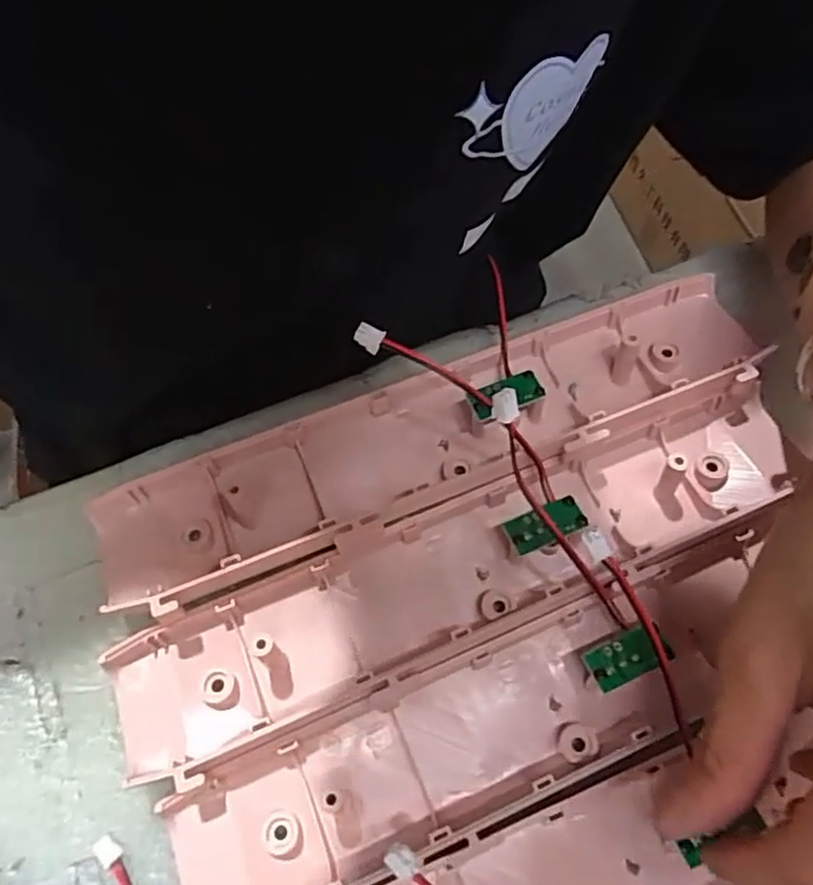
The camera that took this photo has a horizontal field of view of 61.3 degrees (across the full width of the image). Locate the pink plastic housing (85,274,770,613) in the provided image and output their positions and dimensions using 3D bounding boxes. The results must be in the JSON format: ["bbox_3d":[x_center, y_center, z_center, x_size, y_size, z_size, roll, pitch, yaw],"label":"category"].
[{"bbox_3d":[0.012,-0.006,0.274,0.272,0.025,0.050,-21,73,-9],"label":"pink plastic housing"}]

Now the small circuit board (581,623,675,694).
[{"bbox_3d":[0.077,0.074,0.240,0.028,0.004,0.017,-29,36,4],"label":"small circuit board"}]

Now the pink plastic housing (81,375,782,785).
[{"bbox_3d":[0.024,0.045,0.256,0.269,0.027,0.052,-22,73,-9],"label":"pink plastic housing"}]

